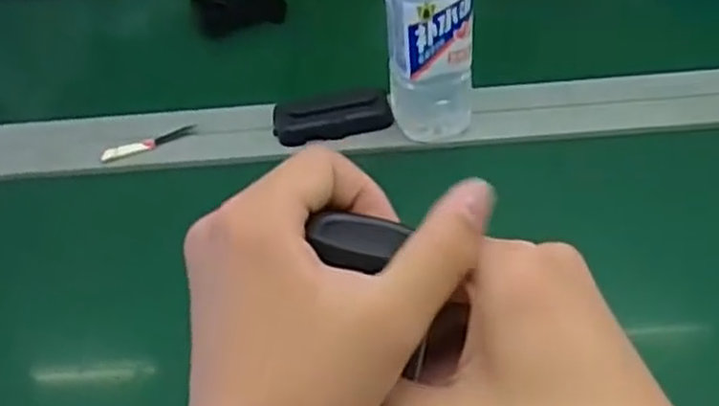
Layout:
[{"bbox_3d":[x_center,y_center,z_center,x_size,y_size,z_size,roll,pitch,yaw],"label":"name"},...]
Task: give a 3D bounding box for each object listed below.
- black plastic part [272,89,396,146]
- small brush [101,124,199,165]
[{"bbox_3d":[-0.025,-0.079,0.695,0.108,0.024,0.041,-7,42,-2],"label":"black plastic part"},{"bbox_3d":[-0.196,-0.056,0.705,0.089,0.017,0.004,-15,43,-10],"label":"small brush"}]

